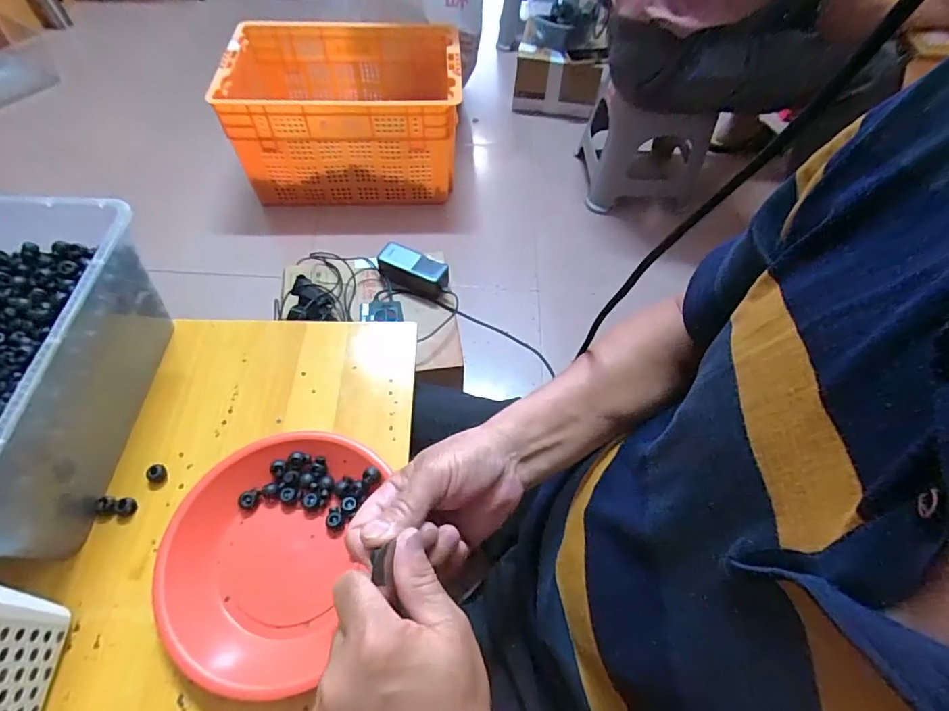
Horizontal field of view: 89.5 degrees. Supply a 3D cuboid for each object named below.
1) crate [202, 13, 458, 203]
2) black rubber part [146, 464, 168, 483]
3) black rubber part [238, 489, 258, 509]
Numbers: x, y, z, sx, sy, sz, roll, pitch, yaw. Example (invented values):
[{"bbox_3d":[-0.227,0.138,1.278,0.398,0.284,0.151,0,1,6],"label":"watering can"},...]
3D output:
[{"bbox_3d":[-0.335,-0.679,1.333,0.579,0.301,0.454,0,58,-3],"label":"crate"},{"bbox_3d":[-0.288,0.107,0.434,0.014,0.013,0.016,27,61,14],"label":"black rubber part"},{"bbox_3d":[-0.198,0.126,0.420,0.015,0.009,0.016,1,58,-2],"label":"black rubber part"}]

